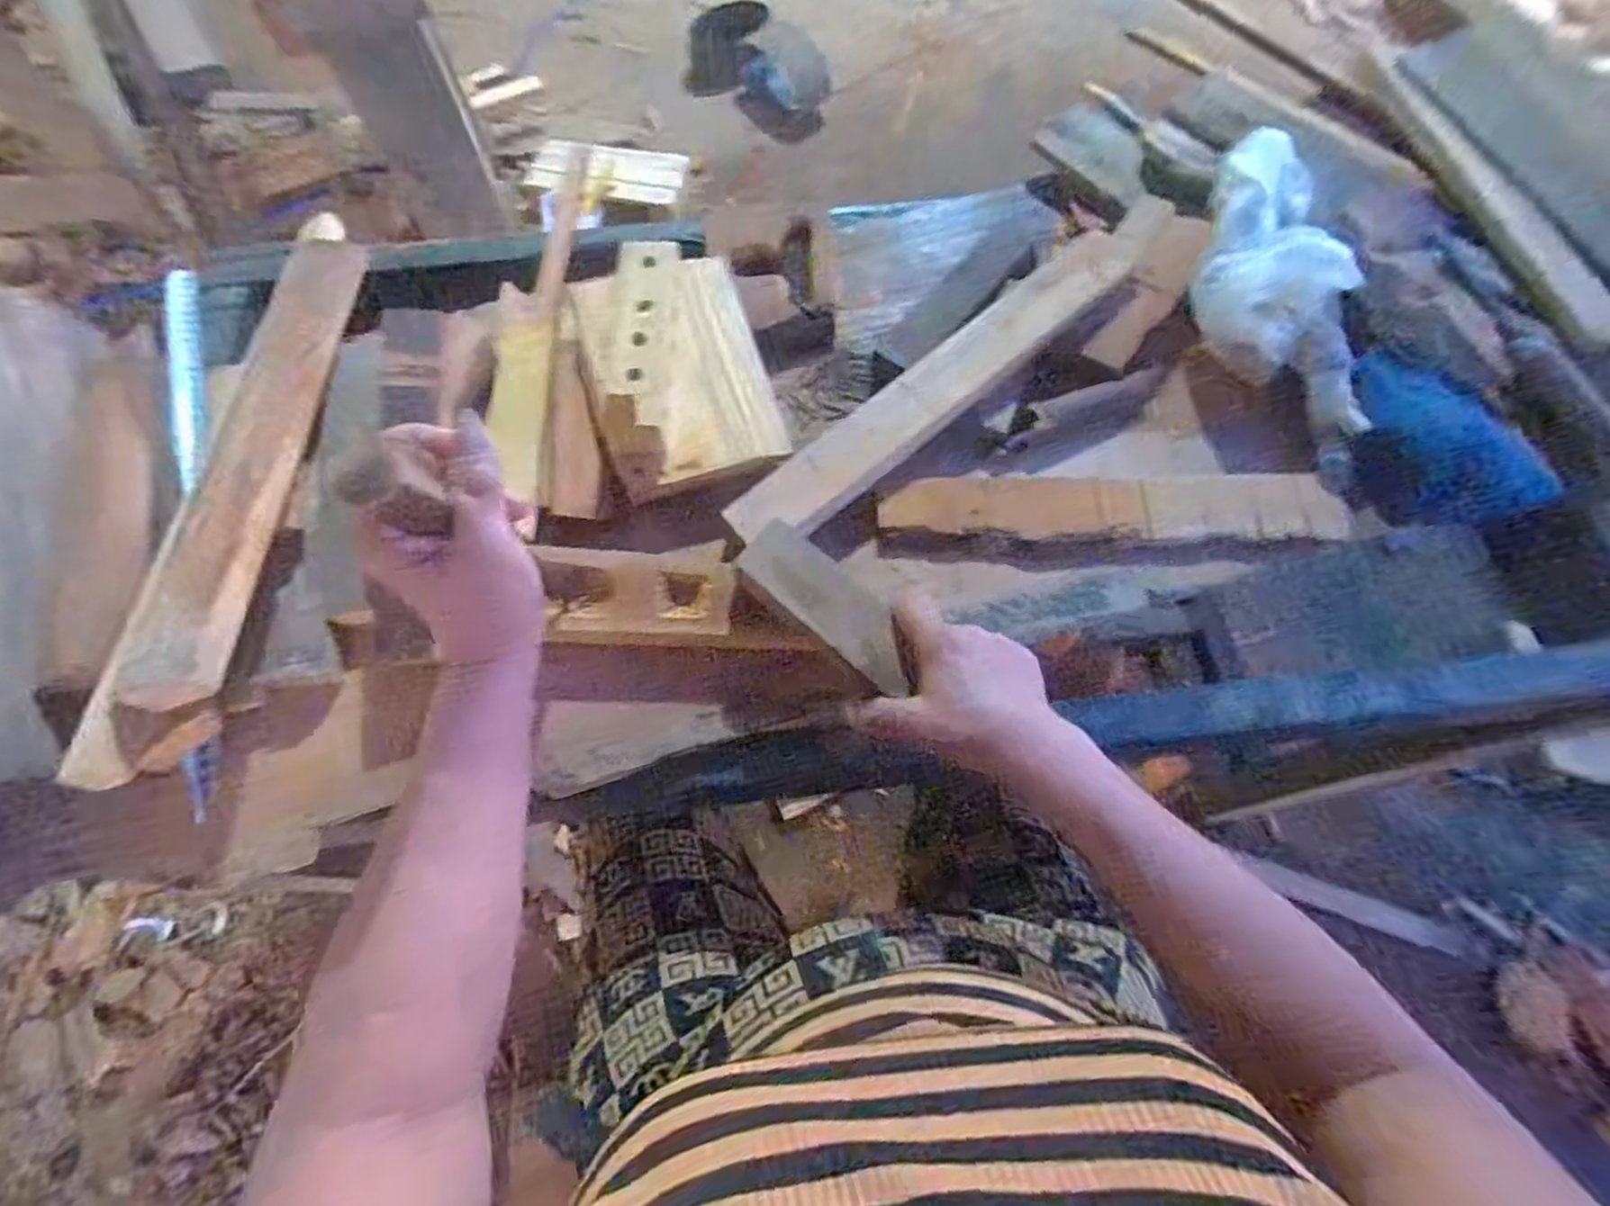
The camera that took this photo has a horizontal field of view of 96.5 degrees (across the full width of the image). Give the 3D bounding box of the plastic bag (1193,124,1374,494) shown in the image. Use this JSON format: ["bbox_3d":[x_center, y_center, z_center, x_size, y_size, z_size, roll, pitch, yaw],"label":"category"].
[{"bbox_3d":[0.365,-0.236,0.547,0.101,0.072,0.305,-7,78,-2],"label":"plastic bag"}]

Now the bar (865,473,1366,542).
[{"bbox_3d":[0.222,-0.068,0.510,0.324,0.021,0.050,-2,66,0],"label":"bar"}]

